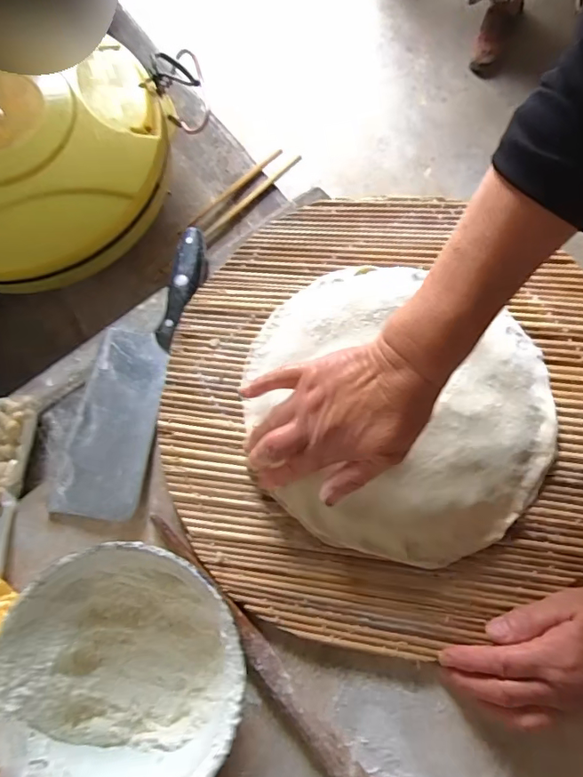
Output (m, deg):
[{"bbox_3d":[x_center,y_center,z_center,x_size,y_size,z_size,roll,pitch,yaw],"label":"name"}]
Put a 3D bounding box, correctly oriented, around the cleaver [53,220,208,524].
[{"bbox_3d":[-0.147,-0.023,0.457,0.078,0.024,0.276,10,78,4],"label":"cleaver"}]

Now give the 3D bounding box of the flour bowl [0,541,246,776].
[{"bbox_3d":[-0.121,0.204,0.363,0.166,0.054,0.167,0,78,2],"label":"flour bowl"}]

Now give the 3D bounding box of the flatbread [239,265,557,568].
[{"bbox_3d":[0.084,0.015,0.410,0.253,0.024,0.232,0,78,2],"label":"flatbread"}]

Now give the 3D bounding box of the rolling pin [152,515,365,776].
[{"bbox_3d":[0.017,0.251,0.368,0.020,0.022,0.384,-38,79,-6],"label":"rolling pin"}]

